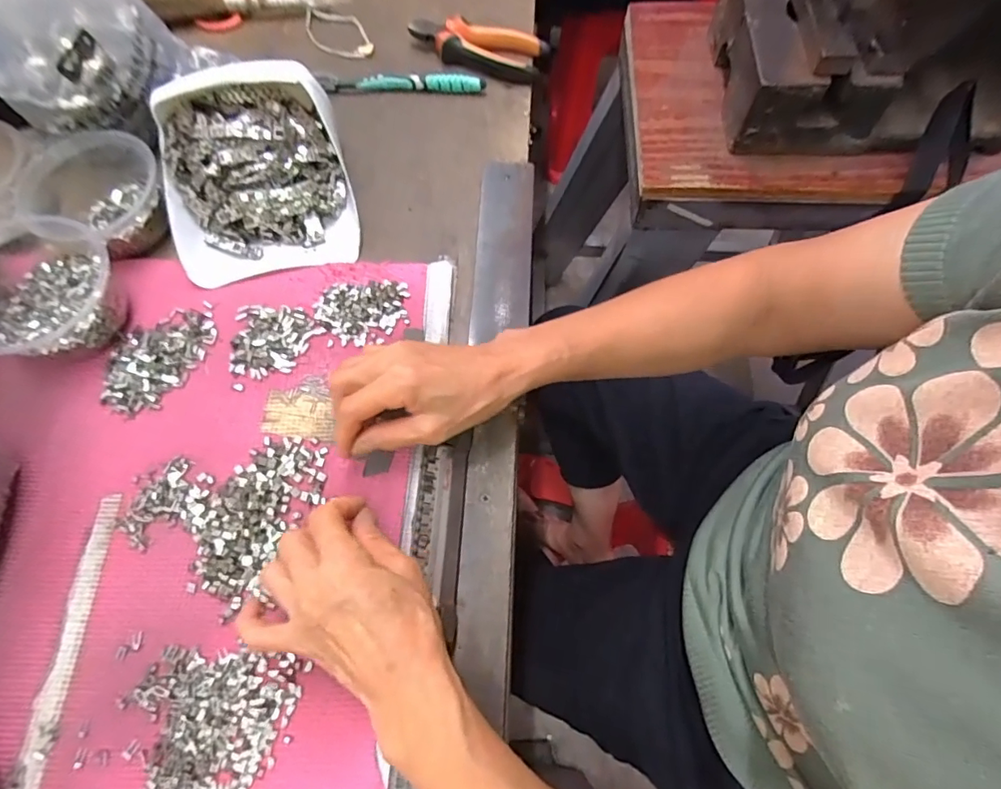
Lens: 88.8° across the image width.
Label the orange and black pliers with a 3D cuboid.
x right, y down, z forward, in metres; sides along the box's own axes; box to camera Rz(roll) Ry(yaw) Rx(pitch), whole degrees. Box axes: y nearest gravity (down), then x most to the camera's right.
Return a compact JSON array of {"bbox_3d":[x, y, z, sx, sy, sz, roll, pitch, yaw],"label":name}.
[{"bbox_3d":[-0.025,-0.376,0.552,0.151,0.025,0.051,19,70,10],"label":"orange and black pliers"}]

